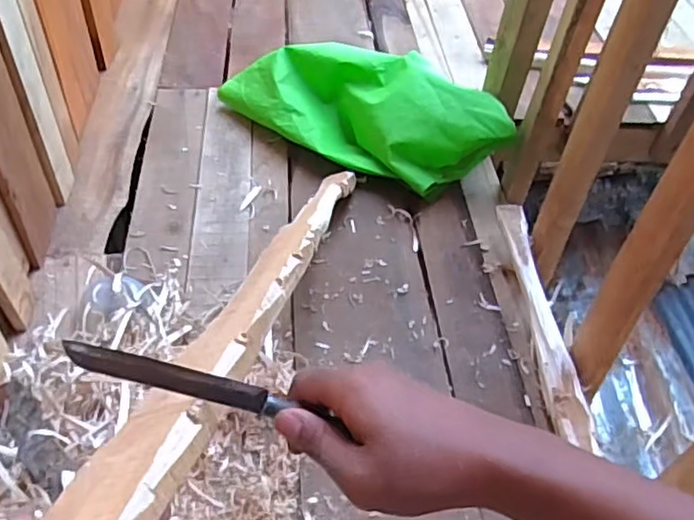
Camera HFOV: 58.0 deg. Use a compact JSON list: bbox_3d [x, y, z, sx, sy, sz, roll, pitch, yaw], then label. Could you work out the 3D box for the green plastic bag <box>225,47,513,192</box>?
[{"bbox_3d":[0.031,-0.261,1.080,0.497,0.130,0.211,27,51,17],"label":"green plastic bag"}]

